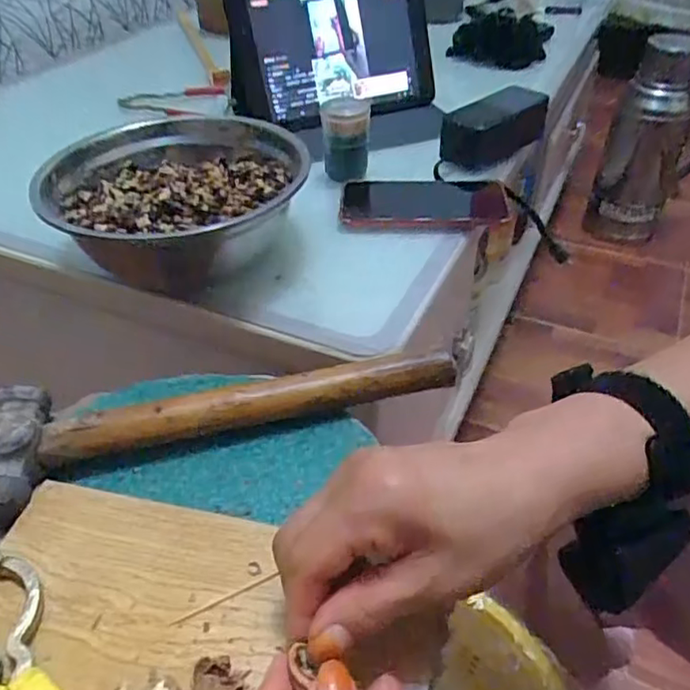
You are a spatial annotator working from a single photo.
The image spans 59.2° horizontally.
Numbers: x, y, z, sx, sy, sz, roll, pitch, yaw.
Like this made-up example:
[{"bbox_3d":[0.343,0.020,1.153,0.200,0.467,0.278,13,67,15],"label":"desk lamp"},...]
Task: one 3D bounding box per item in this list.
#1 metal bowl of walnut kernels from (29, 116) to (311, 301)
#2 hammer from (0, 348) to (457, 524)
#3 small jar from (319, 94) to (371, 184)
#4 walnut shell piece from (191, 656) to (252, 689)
[{"bbox_3d":[-0.139,-0.123,0.522,0.181,0.067,0.207,4,43,6],"label":"metal bowl of walnut kernels"},{"bbox_3d":[-0.077,0.029,0.393,0.290,0.024,0.083,-16,45,-15],"label":"hammer"},{"bbox_3d":[0.001,-0.209,0.613,0.046,0.078,0.047,-1,43,1],"label":"small jar"},{"bbox_3d":[-0.057,0.148,0.268,0.022,0.007,0.022,-1,43,1],"label":"walnut shell piece"}]

